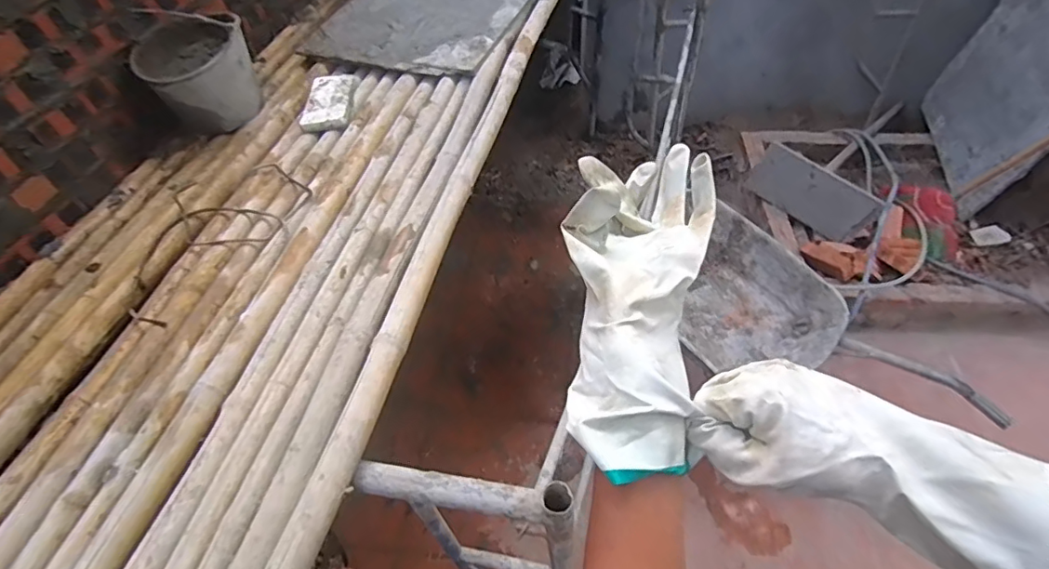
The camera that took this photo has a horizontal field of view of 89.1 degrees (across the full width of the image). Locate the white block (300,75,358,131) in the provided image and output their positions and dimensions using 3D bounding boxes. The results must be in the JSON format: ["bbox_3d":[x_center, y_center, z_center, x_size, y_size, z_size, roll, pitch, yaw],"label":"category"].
[{"bbox_3d":[-0.464,-0.435,1.267,0.107,0.027,0.216,-6,49,-2],"label":"white block"}]

